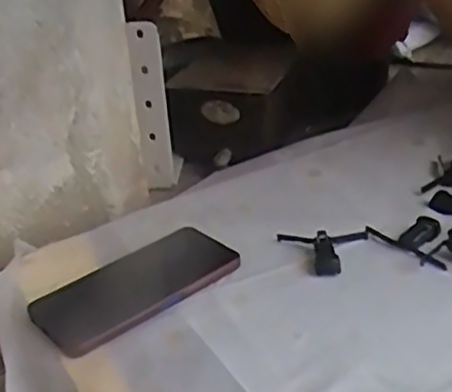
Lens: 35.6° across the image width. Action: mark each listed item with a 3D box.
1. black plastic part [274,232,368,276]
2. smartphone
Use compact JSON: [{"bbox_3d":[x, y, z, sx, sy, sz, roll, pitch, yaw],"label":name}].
[{"bbox_3d":[0.083,0.046,0.600,0.076,0.015,0.062,-2,28,7],"label":"black plastic part"},{"bbox_3d":[-0.073,0.072,0.577,0.164,0.013,0.085,-24,33,-31],"label":"smartphone"}]

